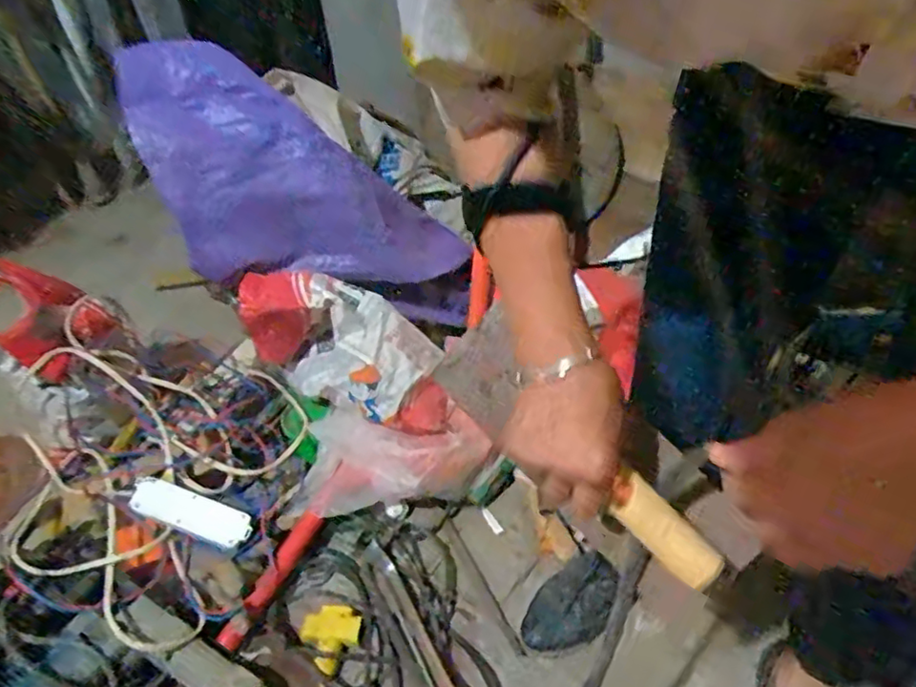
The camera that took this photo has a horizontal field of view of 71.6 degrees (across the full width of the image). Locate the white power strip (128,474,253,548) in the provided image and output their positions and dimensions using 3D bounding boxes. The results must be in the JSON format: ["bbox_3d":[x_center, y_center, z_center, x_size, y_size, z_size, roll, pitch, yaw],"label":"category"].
[{"bbox_3d":[-0.387,0.244,0.918,0.173,0.025,0.059,25,41,-7],"label":"white power strip"}]

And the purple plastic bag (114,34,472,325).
[{"bbox_3d":[-0.264,-0.263,1.069,0.610,0.177,0.307,32,36,-20],"label":"purple plastic bag"}]

